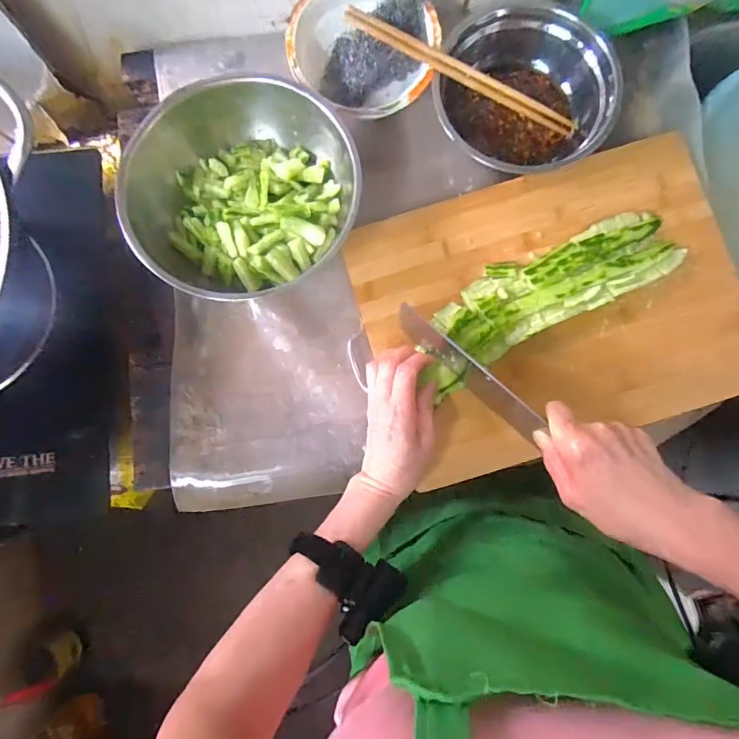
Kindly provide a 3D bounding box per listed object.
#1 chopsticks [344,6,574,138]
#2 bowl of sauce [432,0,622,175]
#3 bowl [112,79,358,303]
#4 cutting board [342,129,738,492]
[{"bbox_3d":[0.099,-0.298,0.449,0.258,0.012,0.016,17,83,-16],"label":"chopsticks"},{"bbox_3d":[0.161,-0.298,0.460,0.174,0.070,0.178,0,83,1],"label":"bowl of sauce"},{"bbox_3d":[-0.127,-0.181,0.442,0.214,0.072,0.203,0,83,1],"label":"bowl"},{"bbox_3d":[0.186,-0.066,0.448,0.368,0.031,0.275,-17,83,-1],"label":"cutting board"}]

